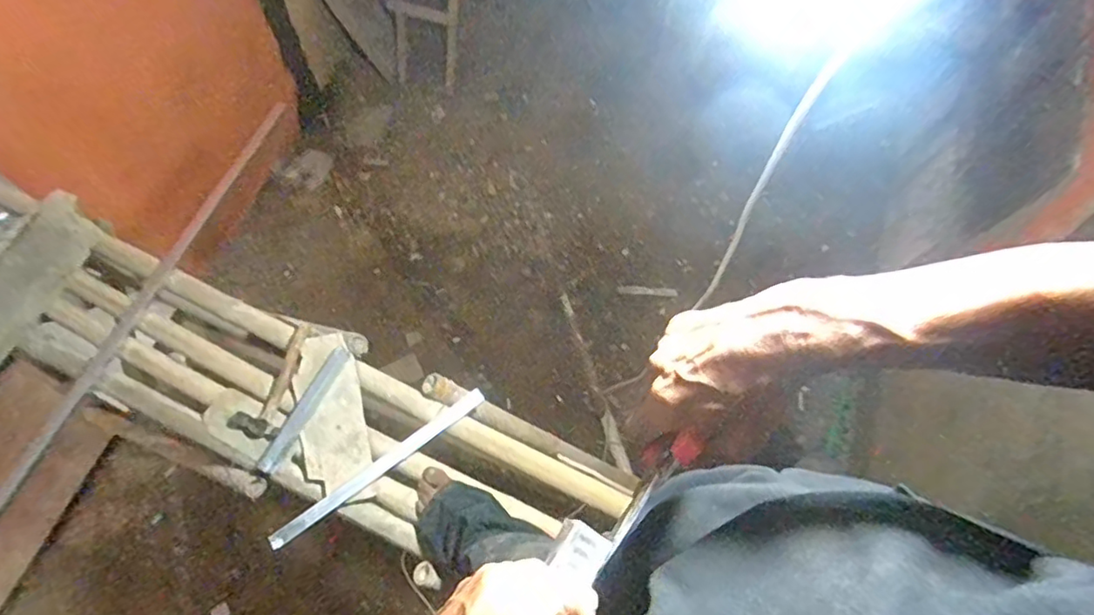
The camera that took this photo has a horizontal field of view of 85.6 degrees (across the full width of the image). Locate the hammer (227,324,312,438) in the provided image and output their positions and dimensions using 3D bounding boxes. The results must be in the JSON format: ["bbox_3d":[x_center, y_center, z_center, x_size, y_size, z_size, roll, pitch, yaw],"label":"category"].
[{"bbox_3d":[-0.617,0.155,1.313,0.114,0.027,0.262,8,68,0],"label":"hammer"}]

